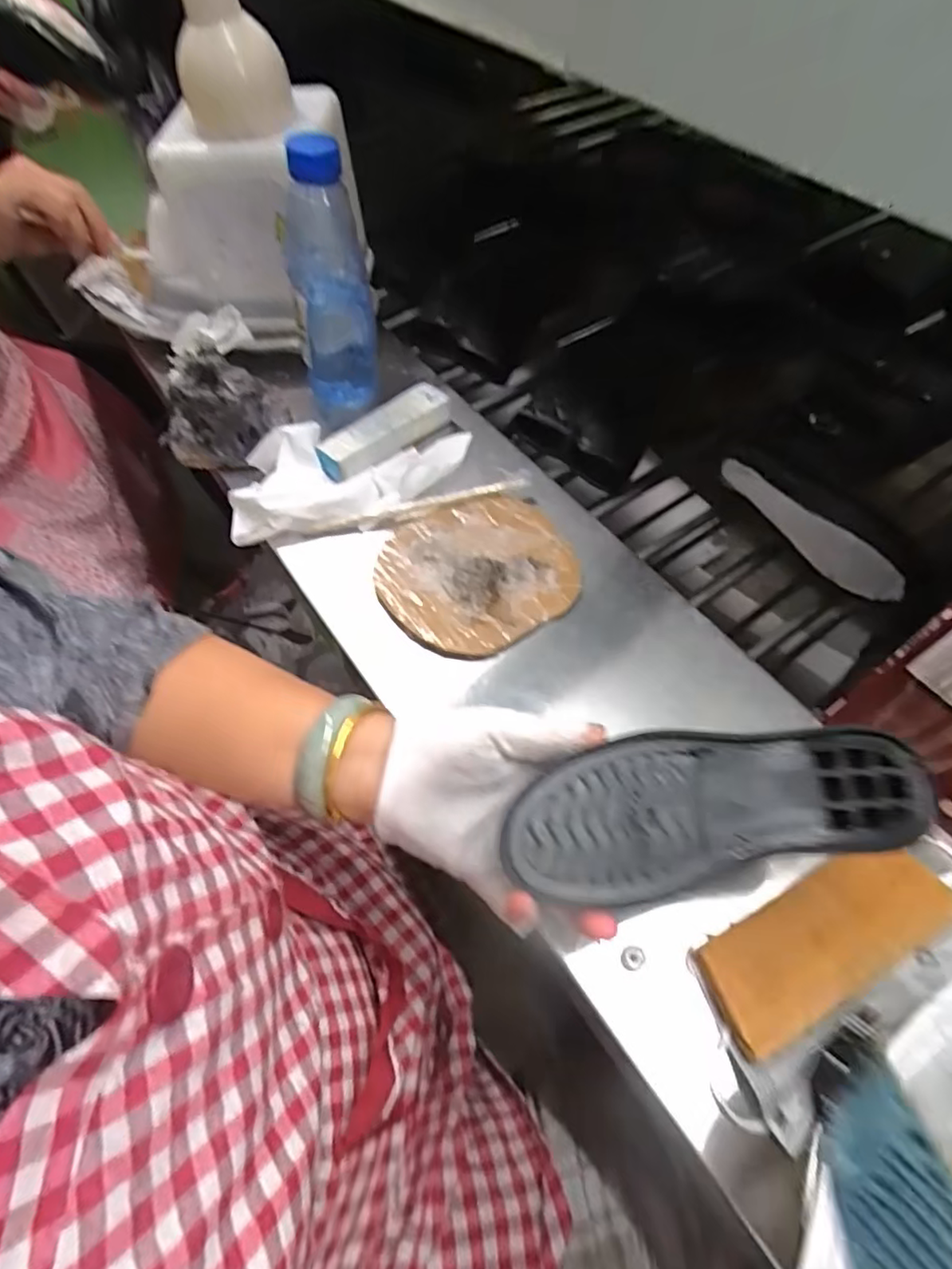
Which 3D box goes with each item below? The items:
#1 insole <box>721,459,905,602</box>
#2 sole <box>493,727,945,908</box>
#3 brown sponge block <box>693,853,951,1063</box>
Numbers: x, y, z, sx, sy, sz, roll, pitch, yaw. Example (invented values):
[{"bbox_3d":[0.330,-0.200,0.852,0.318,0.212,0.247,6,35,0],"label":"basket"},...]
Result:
[{"bbox_3d":[0.274,-0.087,0.503,0.011,0.039,0.171,-34,63,-19],"label":"insole"},{"bbox_3d":[0.112,0.079,0.283,0.191,0.018,0.066,-9,58,1],"label":"sole"},{"bbox_3d":[0.194,0.166,0.333,0.149,0.014,0.054,-23,60,-13],"label":"brown sponge block"}]

